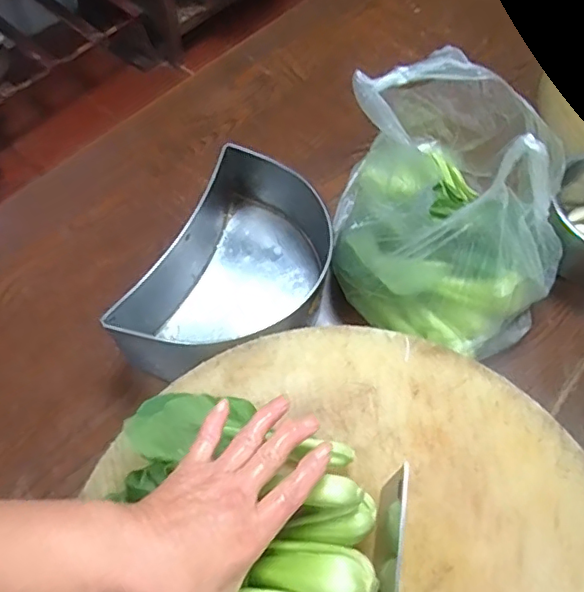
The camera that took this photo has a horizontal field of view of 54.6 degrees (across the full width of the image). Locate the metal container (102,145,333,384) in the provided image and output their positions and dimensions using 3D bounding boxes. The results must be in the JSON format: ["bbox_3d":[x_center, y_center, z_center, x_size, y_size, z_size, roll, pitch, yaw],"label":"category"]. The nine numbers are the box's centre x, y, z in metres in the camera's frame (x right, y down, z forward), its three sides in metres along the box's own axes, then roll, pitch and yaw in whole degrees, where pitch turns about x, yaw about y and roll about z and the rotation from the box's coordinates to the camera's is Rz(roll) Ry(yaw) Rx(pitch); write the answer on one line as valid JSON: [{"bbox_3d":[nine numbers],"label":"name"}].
[{"bbox_3d":[-0.042,-0.025,0.563,0.145,0.091,0.245,23,62,11],"label":"metal container"}]

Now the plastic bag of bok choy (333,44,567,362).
[{"bbox_3d":[0.149,-0.092,0.518,0.198,0.244,0.225,3,60,0],"label":"plastic bag of bok choy"}]

